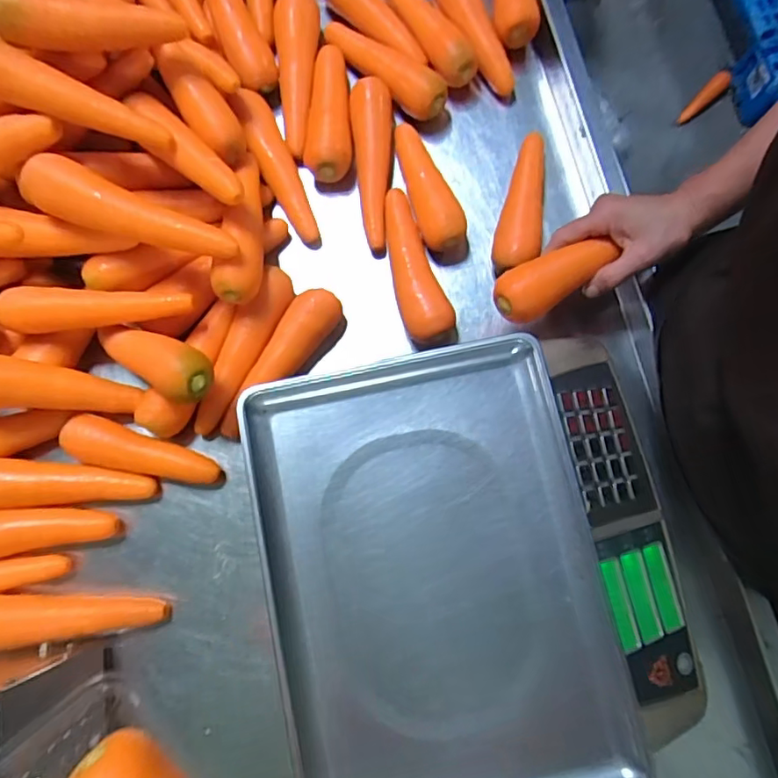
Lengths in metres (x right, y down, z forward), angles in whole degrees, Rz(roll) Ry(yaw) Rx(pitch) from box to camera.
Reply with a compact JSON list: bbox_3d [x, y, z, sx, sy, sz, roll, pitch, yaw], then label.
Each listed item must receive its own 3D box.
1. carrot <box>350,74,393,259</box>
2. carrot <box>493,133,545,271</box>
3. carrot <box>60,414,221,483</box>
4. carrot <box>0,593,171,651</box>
[{"bbox_3d":[-0.017,-0.239,0.600,0.044,0.037,0.193,-2,79,-1],"label":"carrot"},{"bbox_3d":[0.137,-0.196,0.580,0.042,0.040,0.166,9,79,2],"label":"carrot"},{"bbox_3d":[-0.230,0.061,0.535,0.140,0.044,0.039,14,79,3],"label":"carrot"},{"bbox_3d":[-0.291,0.207,0.510,0.175,0.055,0.042,-1,79,0],"label":"carrot"}]

